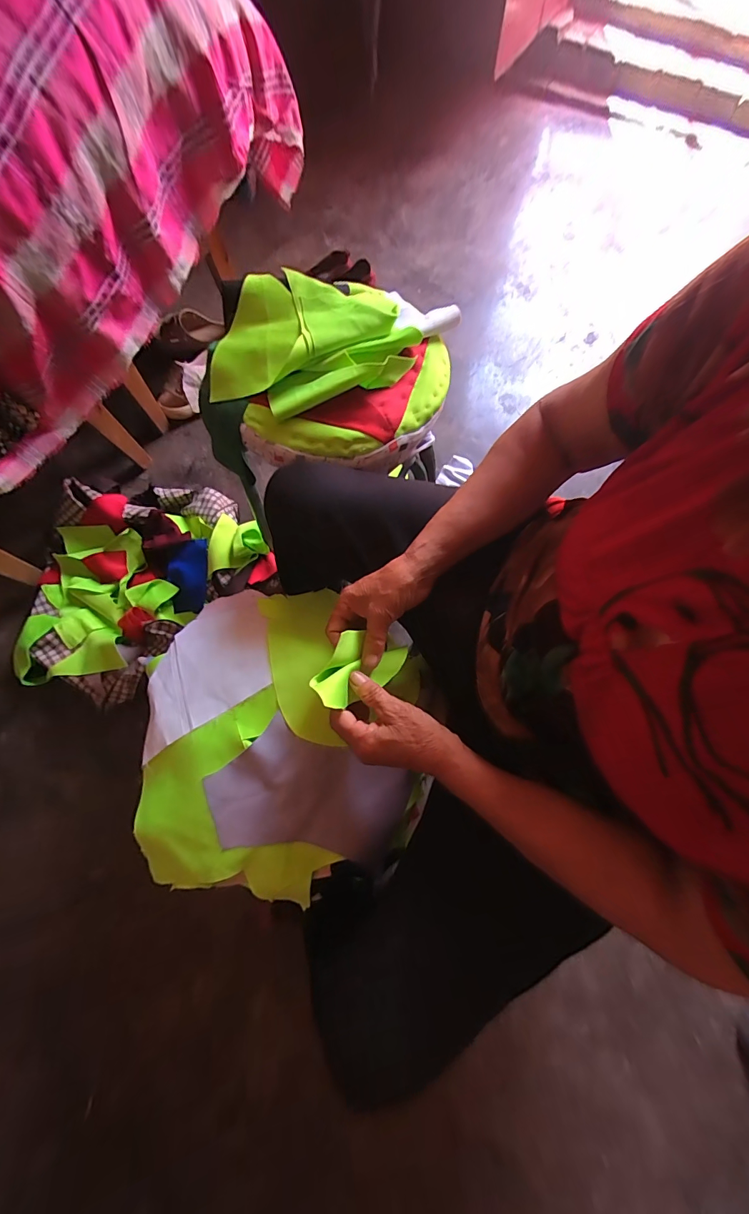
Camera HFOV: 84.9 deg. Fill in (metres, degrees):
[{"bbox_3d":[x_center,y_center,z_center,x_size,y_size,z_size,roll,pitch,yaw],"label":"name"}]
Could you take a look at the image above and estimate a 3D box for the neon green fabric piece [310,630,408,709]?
[{"bbox_3d":[-0.014,0.056,0.405,0.116,0.031,0.059,-14,68,-45],"label":"neon green fabric piece"}]

